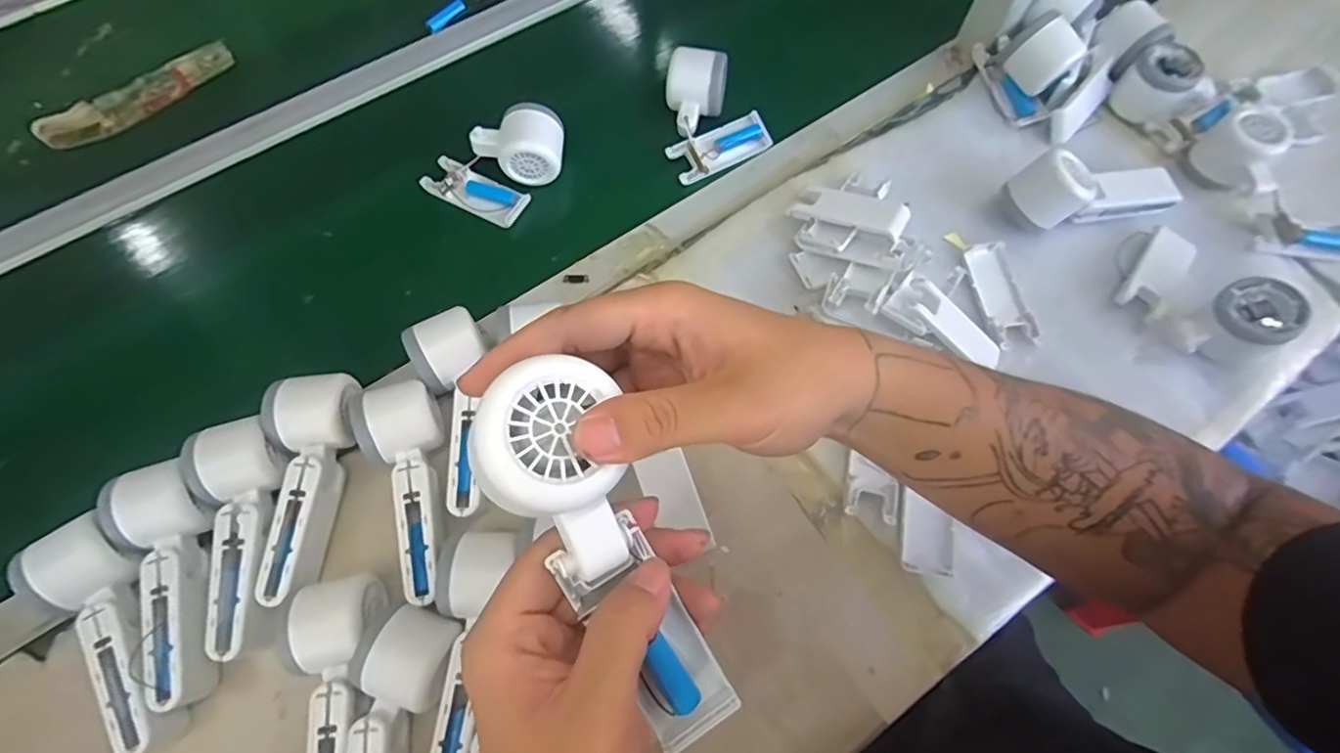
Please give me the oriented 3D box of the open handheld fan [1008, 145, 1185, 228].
[{"bbox_3d":[0.393,-0.178,0.533,0.158,0.053,0.055,-10,69,-4],"label":"open handheld fan"}]

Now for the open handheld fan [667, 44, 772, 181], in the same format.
[{"bbox_3d":[0.034,-0.263,0.579,0.100,0.061,0.100,-28,71,-11],"label":"open handheld fan"}]

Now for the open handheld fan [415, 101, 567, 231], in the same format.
[{"bbox_3d":[-0.165,-0.195,0.558,0.135,0.060,0.086,-15,69,-6],"label":"open handheld fan"}]

